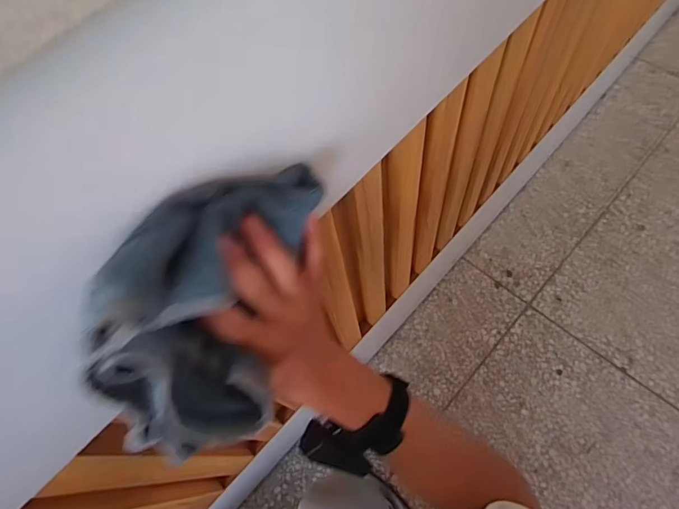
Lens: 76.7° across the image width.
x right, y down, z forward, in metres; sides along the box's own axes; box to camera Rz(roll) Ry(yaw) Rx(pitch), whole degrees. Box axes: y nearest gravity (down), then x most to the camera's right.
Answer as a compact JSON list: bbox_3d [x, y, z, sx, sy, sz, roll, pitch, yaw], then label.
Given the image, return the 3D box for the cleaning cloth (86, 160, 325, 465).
[{"bbox_3d":[-0.059,0.028,0.251,0.036,0.137,0.155,15,37,30],"label":"cleaning cloth"}]

